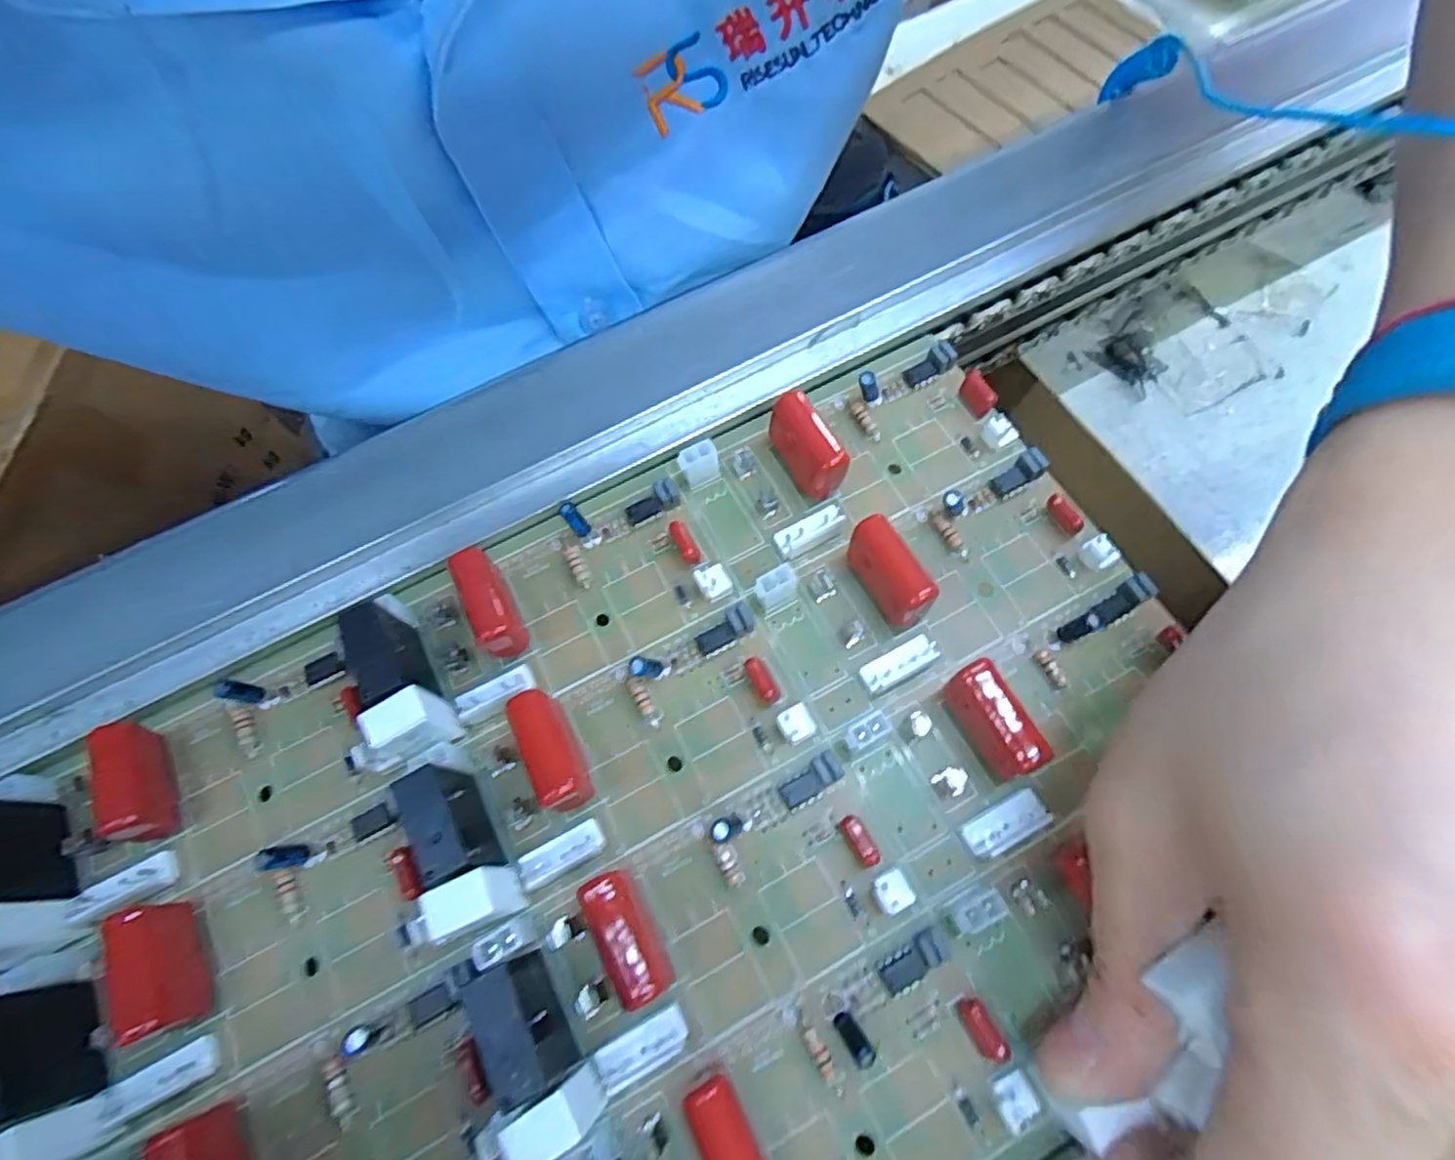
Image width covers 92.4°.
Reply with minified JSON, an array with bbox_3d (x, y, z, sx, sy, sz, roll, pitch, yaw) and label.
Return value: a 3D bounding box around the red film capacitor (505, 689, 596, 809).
[{"bbox_3d":[-0.042,0.043,0.171,0.012,0.020,0.030,-28,69,-8],"label":"red film capacitor"}]

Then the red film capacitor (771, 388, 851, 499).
[{"bbox_3d":[0.022,-0.038,0.198,0.010,0.022,0.029,-27,69,-8],"label":"red film capacitor"}]

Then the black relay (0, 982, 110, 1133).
[{"bbox_3d":[-0.149,0.101,0.147,0.009,0.023,0.025,-29,69,-9],"label":"black relay"}]

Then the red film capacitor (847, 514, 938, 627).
[{"bbox_3d":[0.043,-0.001,0.185,0.009,0.020,0.028,-28,69,-8],"label":"red film capacitor"}]

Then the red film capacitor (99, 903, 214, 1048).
[{"bbox_3d":[-0.126,0.087,0.156,0.009,0.021,0.026,-26,69,-7],"label":"red film capacitor"}]

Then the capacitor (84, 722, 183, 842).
[{"bbox_3d":[-0.145,0.049,0.171,0.009,0.019,0.030,-26,69,-8],"label":"capacitor"}]

